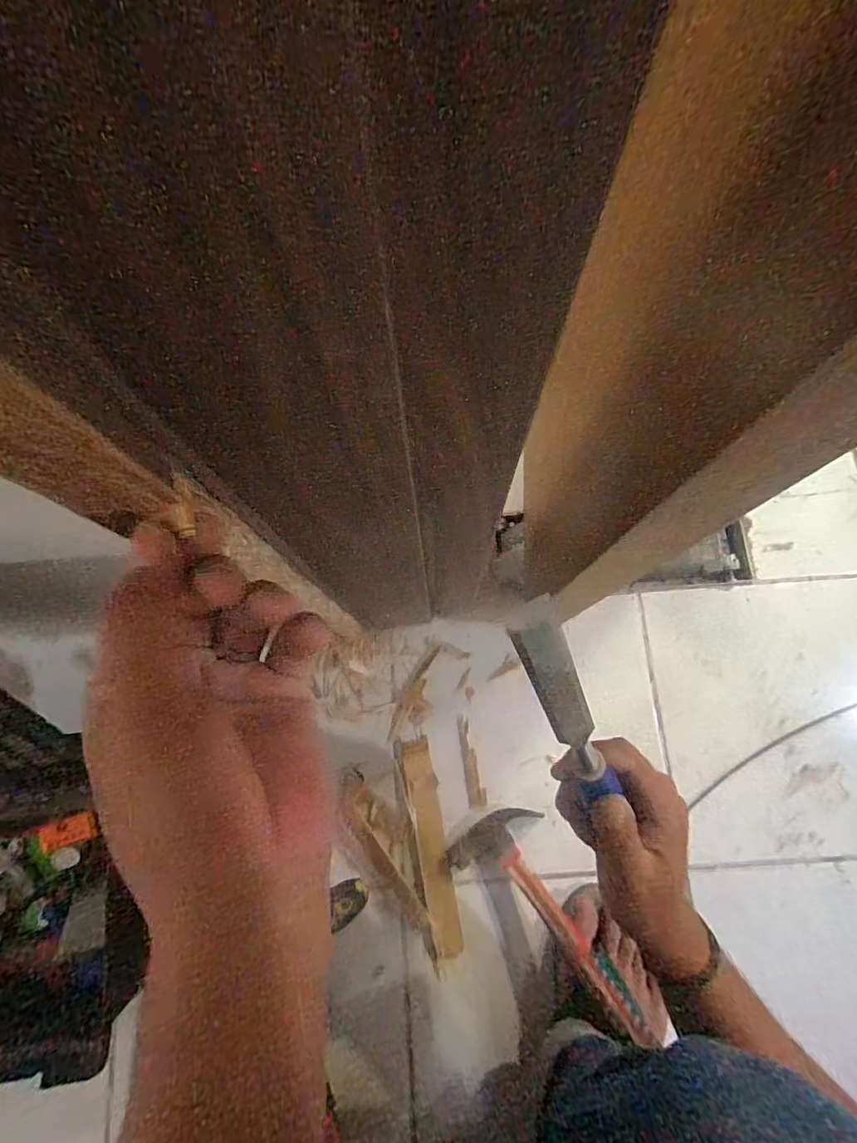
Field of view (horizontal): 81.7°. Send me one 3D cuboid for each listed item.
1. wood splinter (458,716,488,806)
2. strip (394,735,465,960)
[{"bbox_3d":[0.047,0.211,0.554,0.019,0.004,0.094,-10,76,-1],"label":"wood splinter"},{"bbox_3d":[0.003,0.292,0.534,0.037,0.005,0.211,-13,76,-2],"label":"strip"}]

